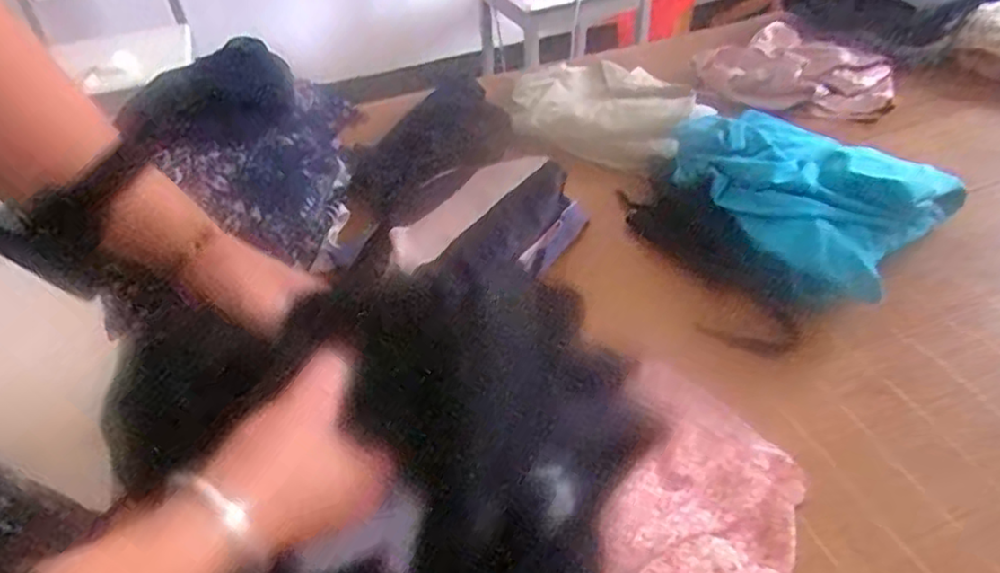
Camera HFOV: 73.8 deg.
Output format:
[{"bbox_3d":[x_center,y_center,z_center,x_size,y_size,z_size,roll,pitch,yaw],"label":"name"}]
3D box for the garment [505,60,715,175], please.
[{"bbox_3d":[0.123,-0.253,0.941,0.171,0.056,0.324,-34,48,-29],"label":"garment"}]

